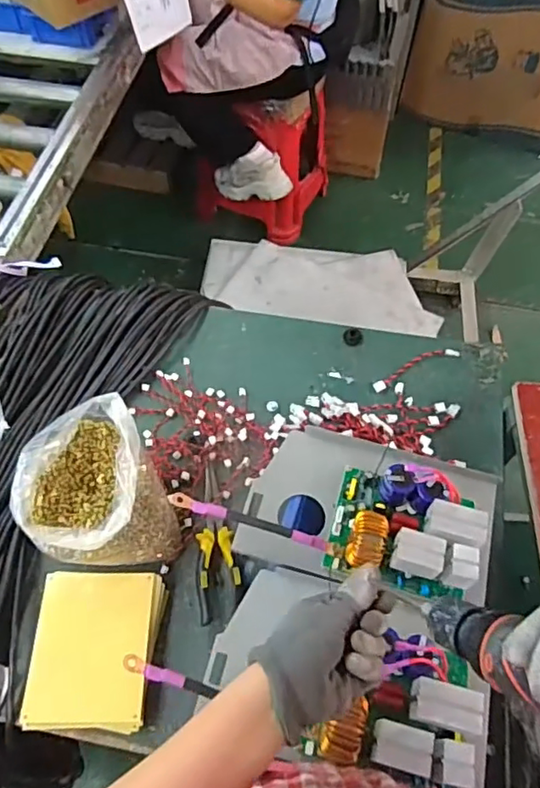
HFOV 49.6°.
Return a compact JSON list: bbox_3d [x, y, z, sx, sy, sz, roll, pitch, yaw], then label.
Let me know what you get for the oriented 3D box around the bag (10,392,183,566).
[{"bbox_3d":[-0.203,0.113,0.687,0.142,0.127,0.164,-16,61,-10],"label":"bag"}]

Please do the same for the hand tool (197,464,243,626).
[{"bbox_3d":[-0.069,0.178,0.730,0.051,0.022,0.194,-7,59,-5],"label":"hand tool"}]

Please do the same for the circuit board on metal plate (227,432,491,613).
[{"bbox_3d":[0.113,0.117,0.642,0.263,0.084,0.164,15,60,8],"label":"circuit board on metal plate"}]

